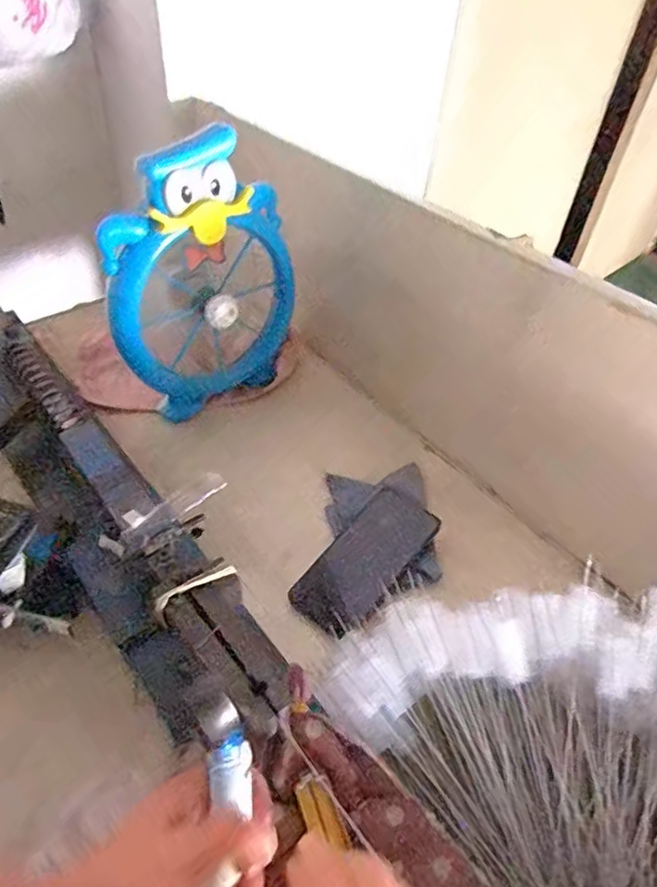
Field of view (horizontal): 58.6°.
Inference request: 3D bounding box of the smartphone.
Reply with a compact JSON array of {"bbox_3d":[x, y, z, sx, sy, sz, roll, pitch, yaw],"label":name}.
[{"bbox_3d":[0.037,0.117,0.589,0.072,0.005,0.159,36,65,23],"label":"smartphone"}]

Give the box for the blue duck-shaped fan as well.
[{"bbox_3d":[-0.136,-0.174,0.671,0.223,0.296,0.054,-21,50,-23],"label":"blue duck-shaped fan"}]

